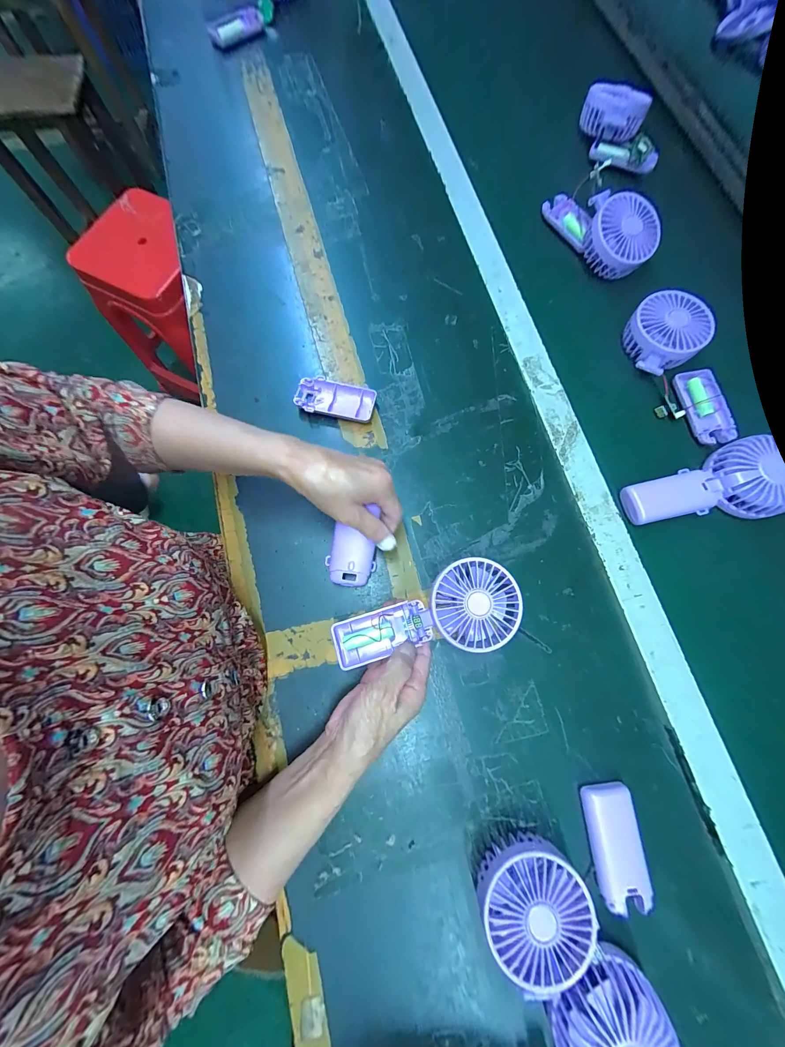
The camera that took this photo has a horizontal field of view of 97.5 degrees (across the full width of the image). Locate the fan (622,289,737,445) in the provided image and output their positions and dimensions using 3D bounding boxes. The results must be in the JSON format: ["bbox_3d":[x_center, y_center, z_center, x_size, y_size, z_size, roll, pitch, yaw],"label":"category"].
[{"bbox_3d":[0.347,-0.185,0.410,0.082,0.045,0.184,-14,76,-4],"label":"fan"}]

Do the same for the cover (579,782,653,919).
[{"bbox_3d":[0.198,0.286,0.308,0.042,0.016,0.088,-4,75,-2],"label":"cover"}]

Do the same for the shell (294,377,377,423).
[{"bbox_3d":[-0.069,-0.150,0.416,0.093,0.017,0.050,10,75,2],"label":"shell"}]

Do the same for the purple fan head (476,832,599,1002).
[{"bbox_3d":[0.115,0.311,0.285,0.082,0.044,0.088,0,75,0],"label":"purple fan head"}]

